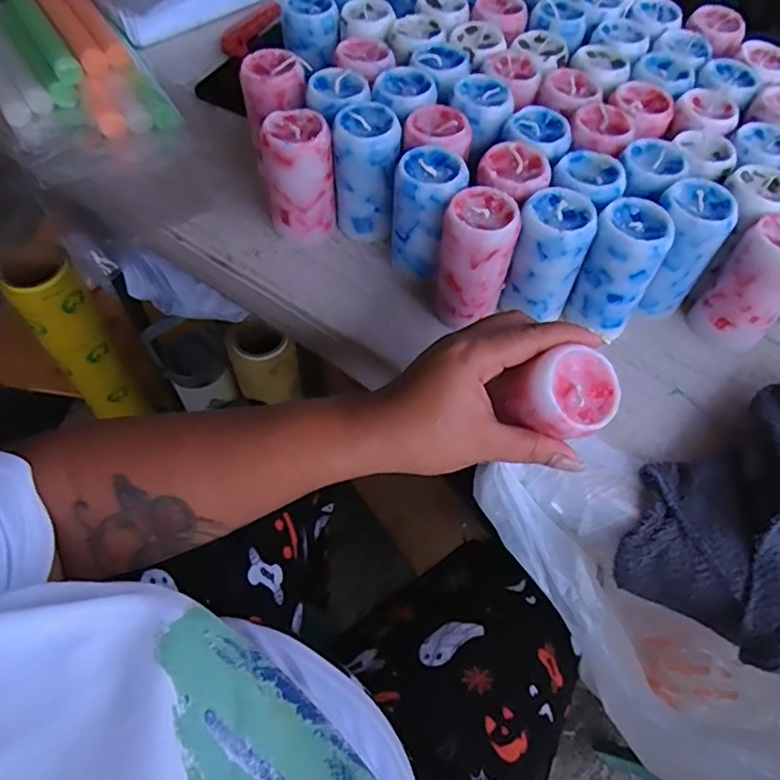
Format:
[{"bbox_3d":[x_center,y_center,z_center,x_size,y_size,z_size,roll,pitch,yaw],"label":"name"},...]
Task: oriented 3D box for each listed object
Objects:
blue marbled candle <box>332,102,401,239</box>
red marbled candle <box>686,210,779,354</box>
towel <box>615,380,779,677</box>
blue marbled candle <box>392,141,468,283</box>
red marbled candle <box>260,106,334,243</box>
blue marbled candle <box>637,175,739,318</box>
[{"bbox_3d":[-0.018,-0.171,0.469,0.046,0.089,0.053,6,58,2],"label":"blue marbled candle"},{"bbox_3d":[0.267,-0.076,0.432,0.049,0.092,0.053,1,58,-1],"label":"red marbled candle"},{"bbox_3d":[0.247,0.072,0.384,0.133,0.099,0.178,34,63,18],"label":"towel"},{"bbox_3d":[0.028,-0.127,0.447,0.046,0.091,0.058,12,59,6],"label":"blue marbled candle"},{"bbox_3d":[-0.071,-0.164,0.464,0.049,0.091,0.046,1,58,-1],"label":"red marbled candle"},{"bbox_3d":[0.212,-0.104,0.440,0.047,0.090,0.050,1,58,-1],"label":"blue marbled candle"}]

